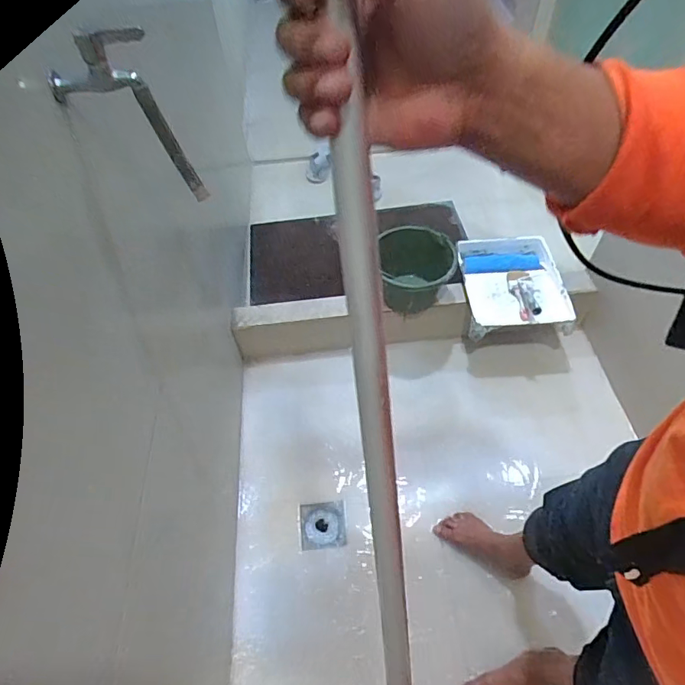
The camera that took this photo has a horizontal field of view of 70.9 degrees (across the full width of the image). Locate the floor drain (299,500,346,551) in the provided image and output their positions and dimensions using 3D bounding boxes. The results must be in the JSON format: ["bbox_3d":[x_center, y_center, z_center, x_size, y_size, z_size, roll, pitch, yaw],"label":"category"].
[{"bbox_3d":[-0.053,0.481,1.274,0.120,0.018,0.119,-4,53,0],"label":"floor drain"}]

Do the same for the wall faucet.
[{"bbox_3d":[-0.267,-0.295,0.655,0.150,0.237,0.041,-14,49,23],"label":"wall faucet"}]

